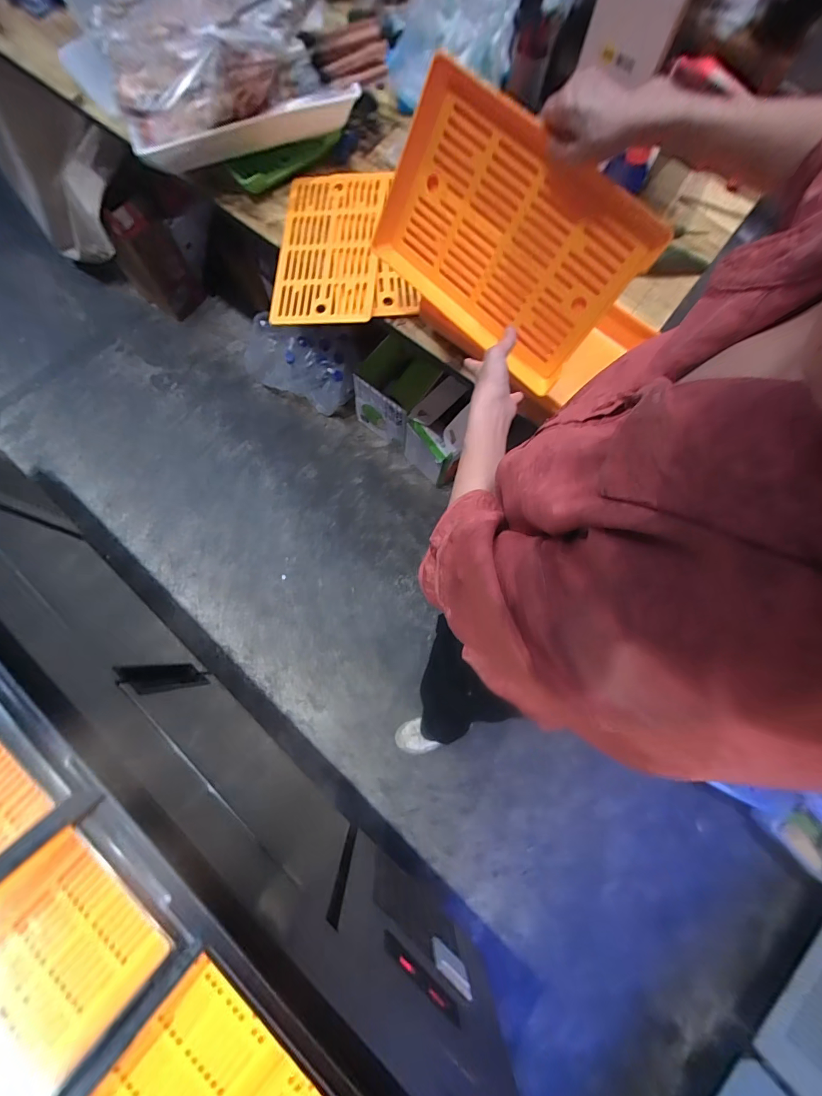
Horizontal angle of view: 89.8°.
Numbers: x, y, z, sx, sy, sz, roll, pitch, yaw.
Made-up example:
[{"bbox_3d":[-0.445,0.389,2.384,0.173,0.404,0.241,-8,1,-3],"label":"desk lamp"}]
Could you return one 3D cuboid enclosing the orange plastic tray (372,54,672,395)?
[{"bbox_3d":[0.115,-0.395,0.534,0.337,0.214,0.030,40,46,1],"label":"orange plastic tray"}]

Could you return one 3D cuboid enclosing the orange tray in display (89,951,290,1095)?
[{"bbox_3d":[-0.326,0.748,0.551,0.177,0.050,0.267,40,77,8],"label":"orange tray in display"}]

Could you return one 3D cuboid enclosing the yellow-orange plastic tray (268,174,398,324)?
[{"bbox_3d":[-0.149,-0.550,0.762,0.185,0.023,0.316,9,87,3],"label":"yellow-orange plastic tray"}]

